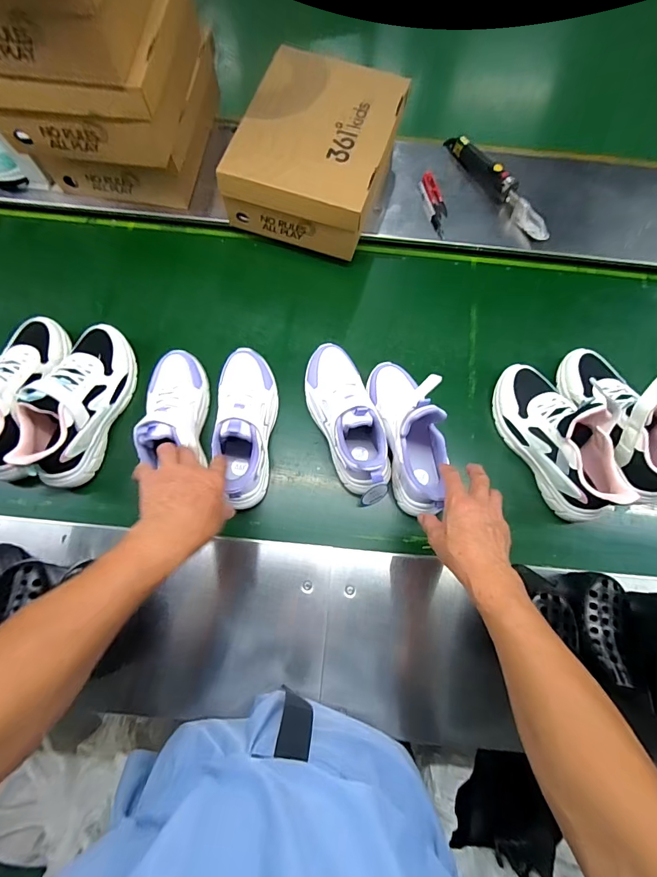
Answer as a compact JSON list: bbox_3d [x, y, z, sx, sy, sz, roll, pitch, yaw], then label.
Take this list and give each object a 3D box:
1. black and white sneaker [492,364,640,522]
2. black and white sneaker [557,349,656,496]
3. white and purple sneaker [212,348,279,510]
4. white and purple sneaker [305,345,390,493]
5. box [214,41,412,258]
[{"bbox_3d":[0.355,-0.005,0.605,0.096,0.127,0.257,-28,77,-8],"label":"black and white sneaker"},{"bbox_3d":[0.444,-0.037,0.592,0.112,0.174,0.258,-13,73,-3],"label":"black and white sneaker"},{"bbox_3d":[-0.124,-0.027,0.590,0.079,0.120,0.244,-2,73,-2],"label":"white and purple sneaker"},{"bbox_3d":[0.026,-0.037,0.612,0.088,0.115,0.250,-20,76,-6],"label":"white and purple sneaker"},{"bbox_3d":[-0.018,-0.497,0.691,0.237,0.126,0.290,18,74,6],"label":"box"}]

